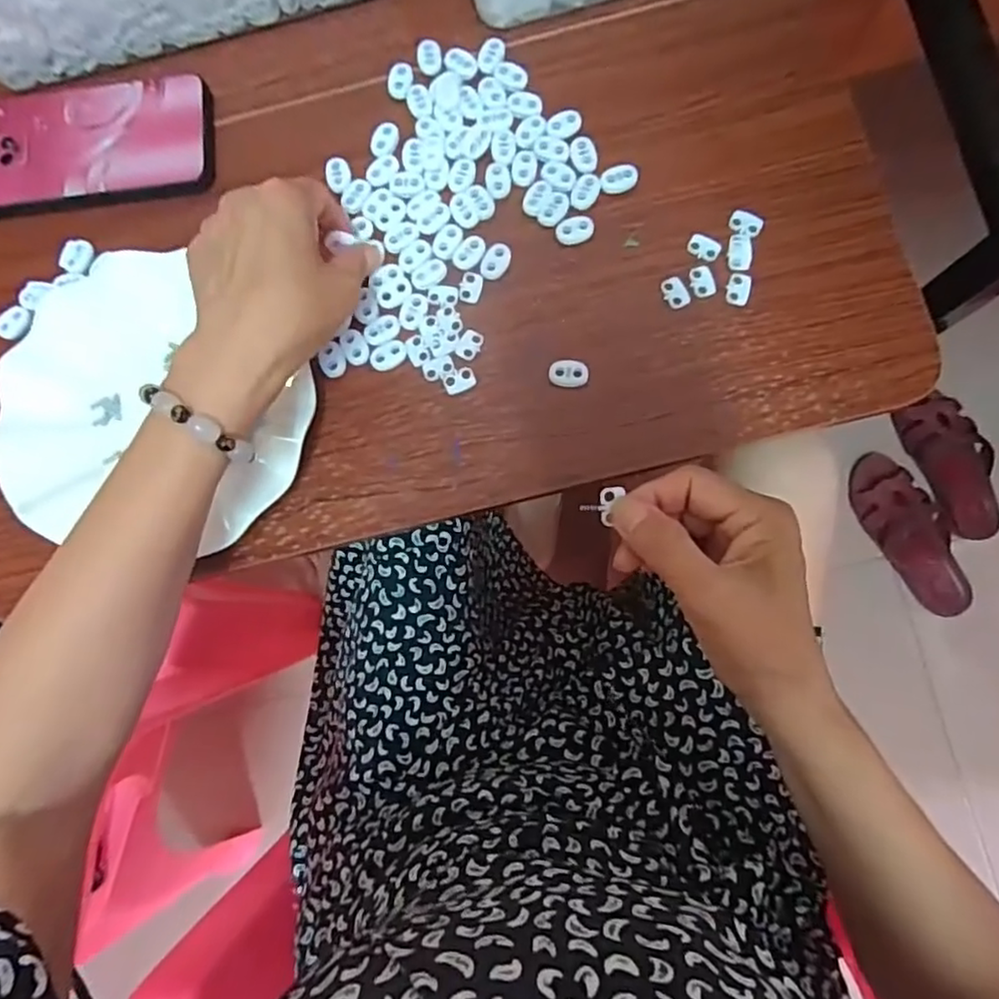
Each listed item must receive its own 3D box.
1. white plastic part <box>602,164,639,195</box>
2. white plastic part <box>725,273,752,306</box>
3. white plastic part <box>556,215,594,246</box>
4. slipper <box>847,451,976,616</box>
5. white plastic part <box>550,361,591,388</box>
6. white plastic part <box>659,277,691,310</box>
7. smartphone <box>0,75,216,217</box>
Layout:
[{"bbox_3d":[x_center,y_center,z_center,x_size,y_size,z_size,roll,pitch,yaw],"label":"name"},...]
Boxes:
[{"bbox_3d":[0.073,-0.196,0.394,0.022,0.005,0.014,-9,83,2],"label":"white plastic part"},{"bbox_3d":[0.141,-0.124,0.381,0.013,0.004,0.019,10,84,4],"label":"white plastic part"},{"bbox_3d":[0.046,-0.163,0.393,0.022,0.007,0.015,-24,83,1],"label":"white plastic part"},{"bbox_3d":[0.531,0.045,0.835,0.086,0.044,0.223,-21,83,1],"label":"slipper"},{"bbox_3d":[0.041,-0.074,0.382,0.022,0.006,0.015,8,84,4],"label":"white plastic part"},{"bbox_3d":[0.104,-0.123,0.385,0.014,0.004,0.019,-25,83,0],"label":"white plastic part"},{"bbox_3d":[-0.267,-0.231,0.415,0.161,0.006,0.092,-3,83,3],"label":"smartphone"}]

